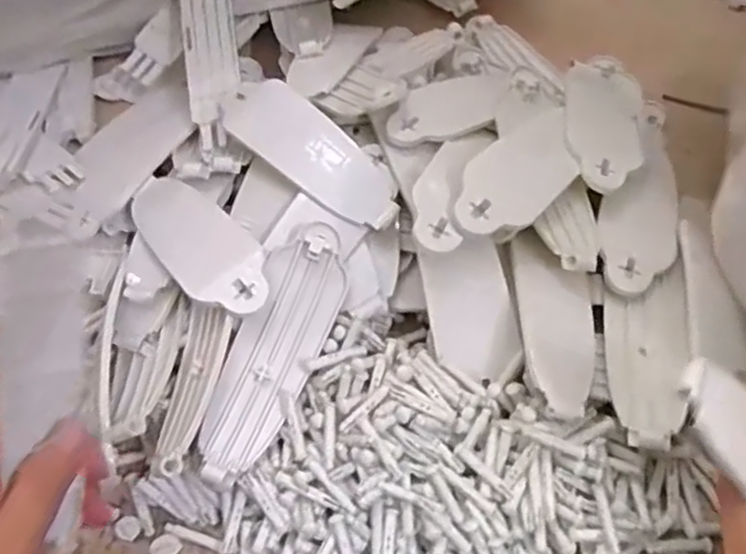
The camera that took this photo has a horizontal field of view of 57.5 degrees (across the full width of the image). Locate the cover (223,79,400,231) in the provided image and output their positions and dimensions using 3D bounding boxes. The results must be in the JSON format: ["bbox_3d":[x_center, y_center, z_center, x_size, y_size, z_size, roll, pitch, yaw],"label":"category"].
[{"bbox_3d":[-0.045,-0.084,0.455,0.050,0.021,0.152,-38,63,-18],"label":"cover"}]

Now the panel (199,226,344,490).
[{"bbox_3d":[-0.058,0.042,0.399,0.046,0.020,0.152,20,76,16],"label":"panel"}]

